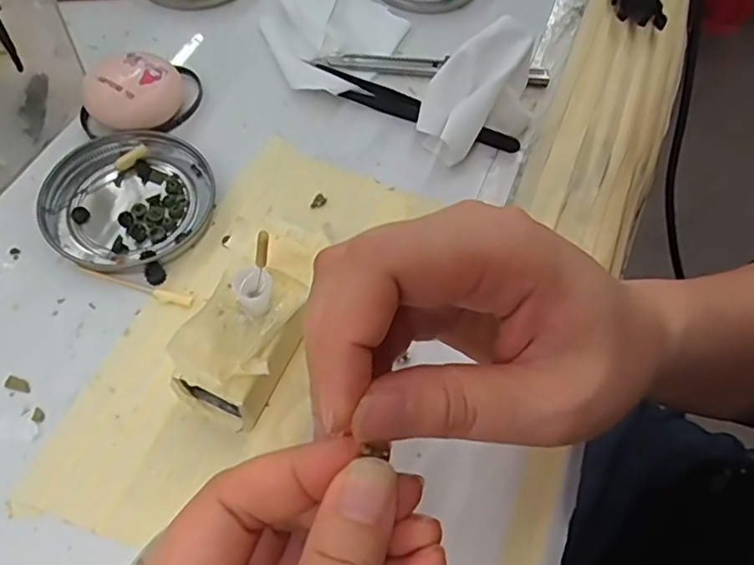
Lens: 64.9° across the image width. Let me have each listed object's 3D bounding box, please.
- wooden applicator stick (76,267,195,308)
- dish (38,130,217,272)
[{"bbox_3d":[-0.110,0.002,0.268,0.056,0.004,0.006,14,62,4],"label":"wooden applicator stick"},{"bbox_3d":[-0.120,-0.041,0.288,0.076,0.008,0.075,2,62,-3],"label":"dish"}]

